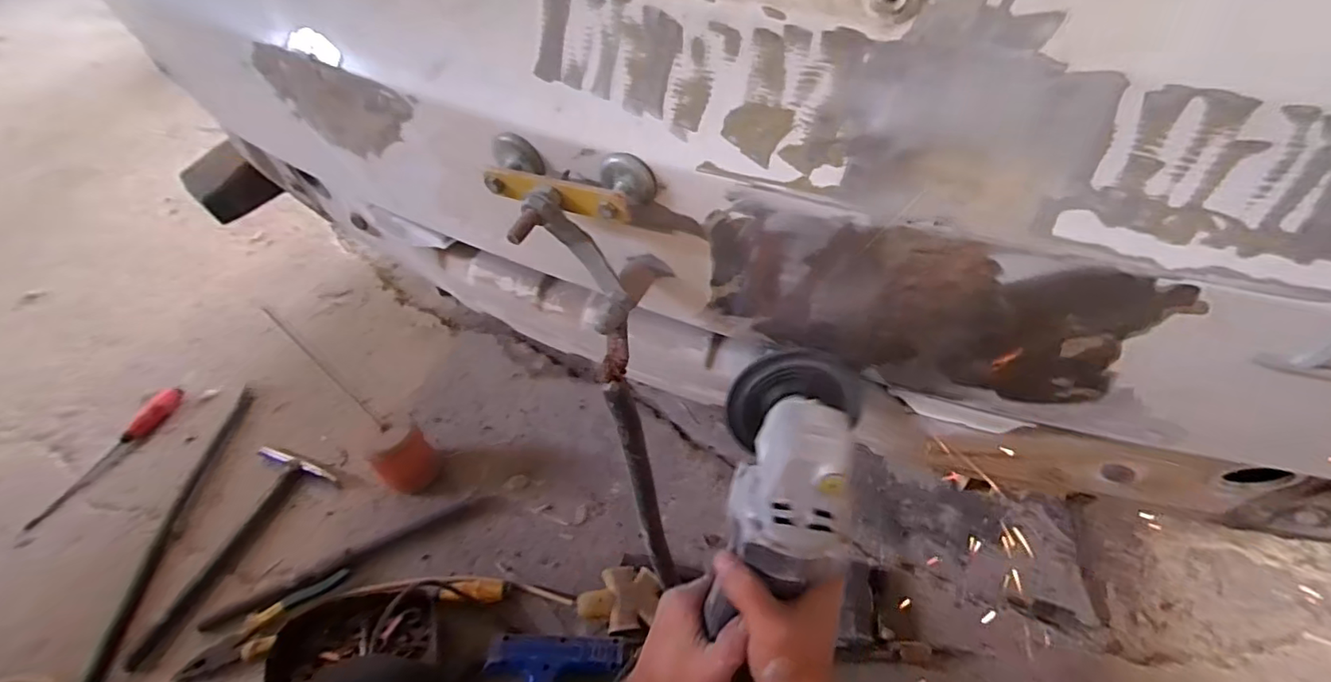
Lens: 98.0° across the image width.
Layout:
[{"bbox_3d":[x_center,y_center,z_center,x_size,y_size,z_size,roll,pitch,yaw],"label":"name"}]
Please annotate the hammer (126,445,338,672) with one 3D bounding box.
[{"bbox_3d":[-0.644,0.301,0.841,0.121,0.023,0.312,19,54,13],"label":"hammer"}]

